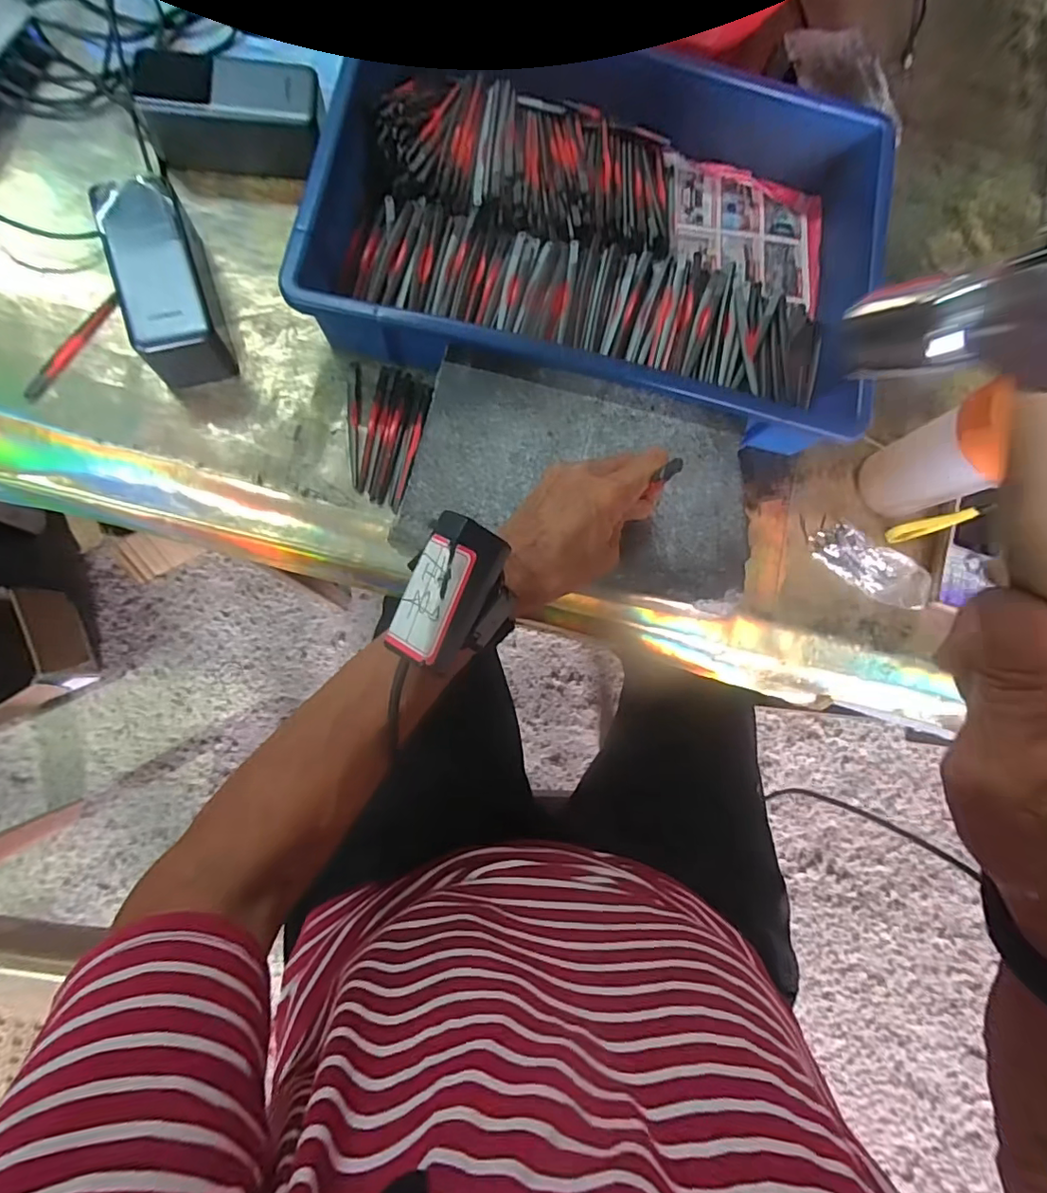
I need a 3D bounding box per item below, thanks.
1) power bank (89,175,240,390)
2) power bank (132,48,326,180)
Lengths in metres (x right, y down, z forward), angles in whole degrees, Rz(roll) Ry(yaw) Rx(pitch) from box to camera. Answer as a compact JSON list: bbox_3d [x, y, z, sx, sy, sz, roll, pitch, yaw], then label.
[{"bbox_3d":[-0.256,-0.226,0.388,0.054,0.051,0.128,-19,86,-9],"label":"power bank"},{"bbox_3d":[-0.220,-0.370,0.414,0.129,0.054,0.055,0,83,-7],"label":"power bank"}]

